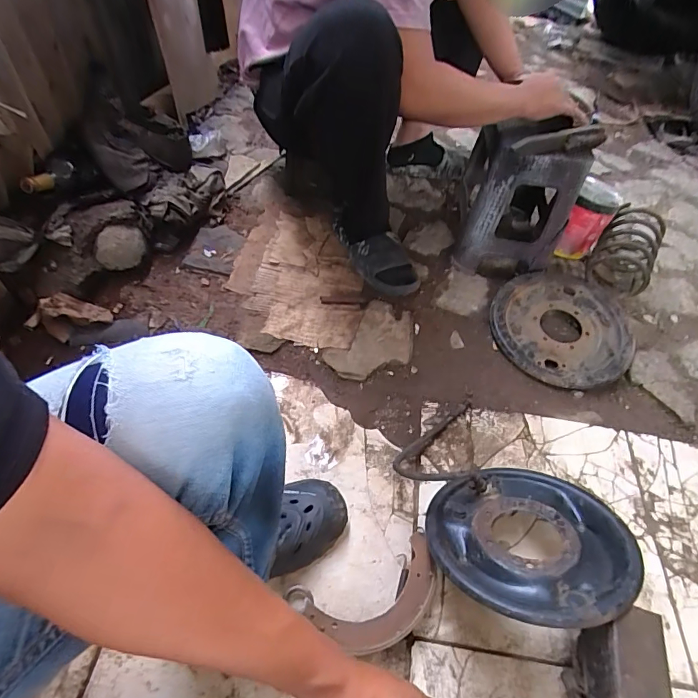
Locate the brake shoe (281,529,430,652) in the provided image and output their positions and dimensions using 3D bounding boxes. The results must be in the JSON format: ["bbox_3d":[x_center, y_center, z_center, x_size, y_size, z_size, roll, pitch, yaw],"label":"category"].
[{"bbox_3d":[0.033,0.361,0.623,0.212,0.034,0.117,-15,54,-15],"label":"brake shoe"}]

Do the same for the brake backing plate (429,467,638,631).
[{"bbox_3d":[0.254,0.267,0.613,0.268,0.033,0.256,-5,22,2],"label":"brake backing plate"}]

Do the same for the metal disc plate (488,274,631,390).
[{"bbox_3d":[0.466,-0.047,0.961,0.287,0.057,0.287,2,52,-2],"label":"metal disc plate"}]

